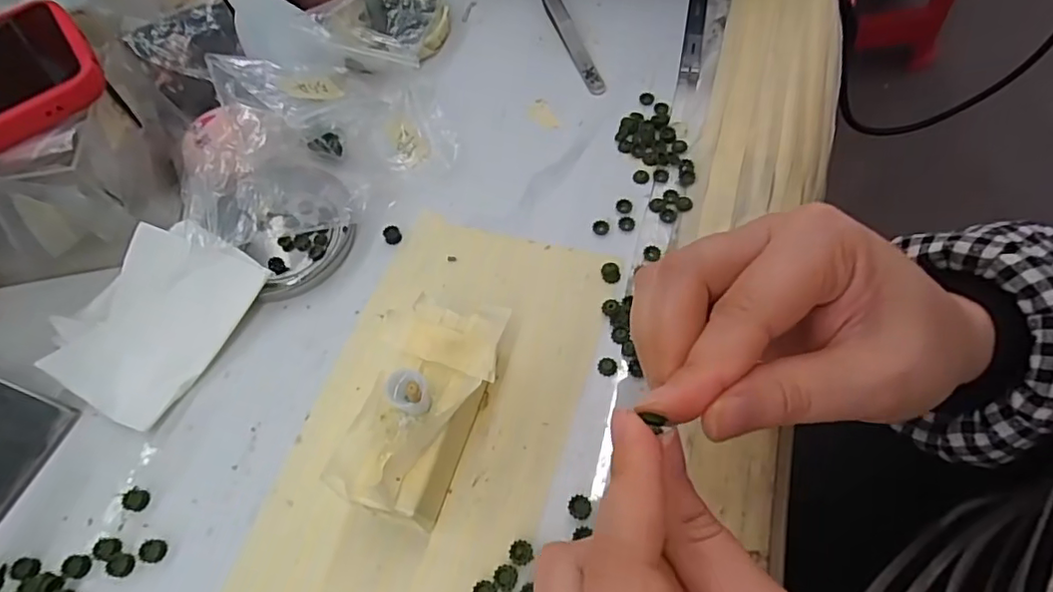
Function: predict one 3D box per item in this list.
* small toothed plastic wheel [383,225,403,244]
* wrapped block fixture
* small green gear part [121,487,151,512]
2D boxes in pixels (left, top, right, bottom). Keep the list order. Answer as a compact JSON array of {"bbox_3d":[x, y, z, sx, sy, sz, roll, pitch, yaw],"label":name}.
[{"bbox_3d":[-0.068,-0.032,0.294,0.009,0.004,0.009,-2,62,3],"label":"small toothed plastic wheel"},{"bbox_3d":[-0.039,0.044,0.231,0.045,0.041,0.084,14,64,11],"label":"wrapped block fixture"},{"bbox_3d":[-0.162,0.085,0.239,0.008,0.006,0.009,12,63,10],"label":"small green gear part"}]

